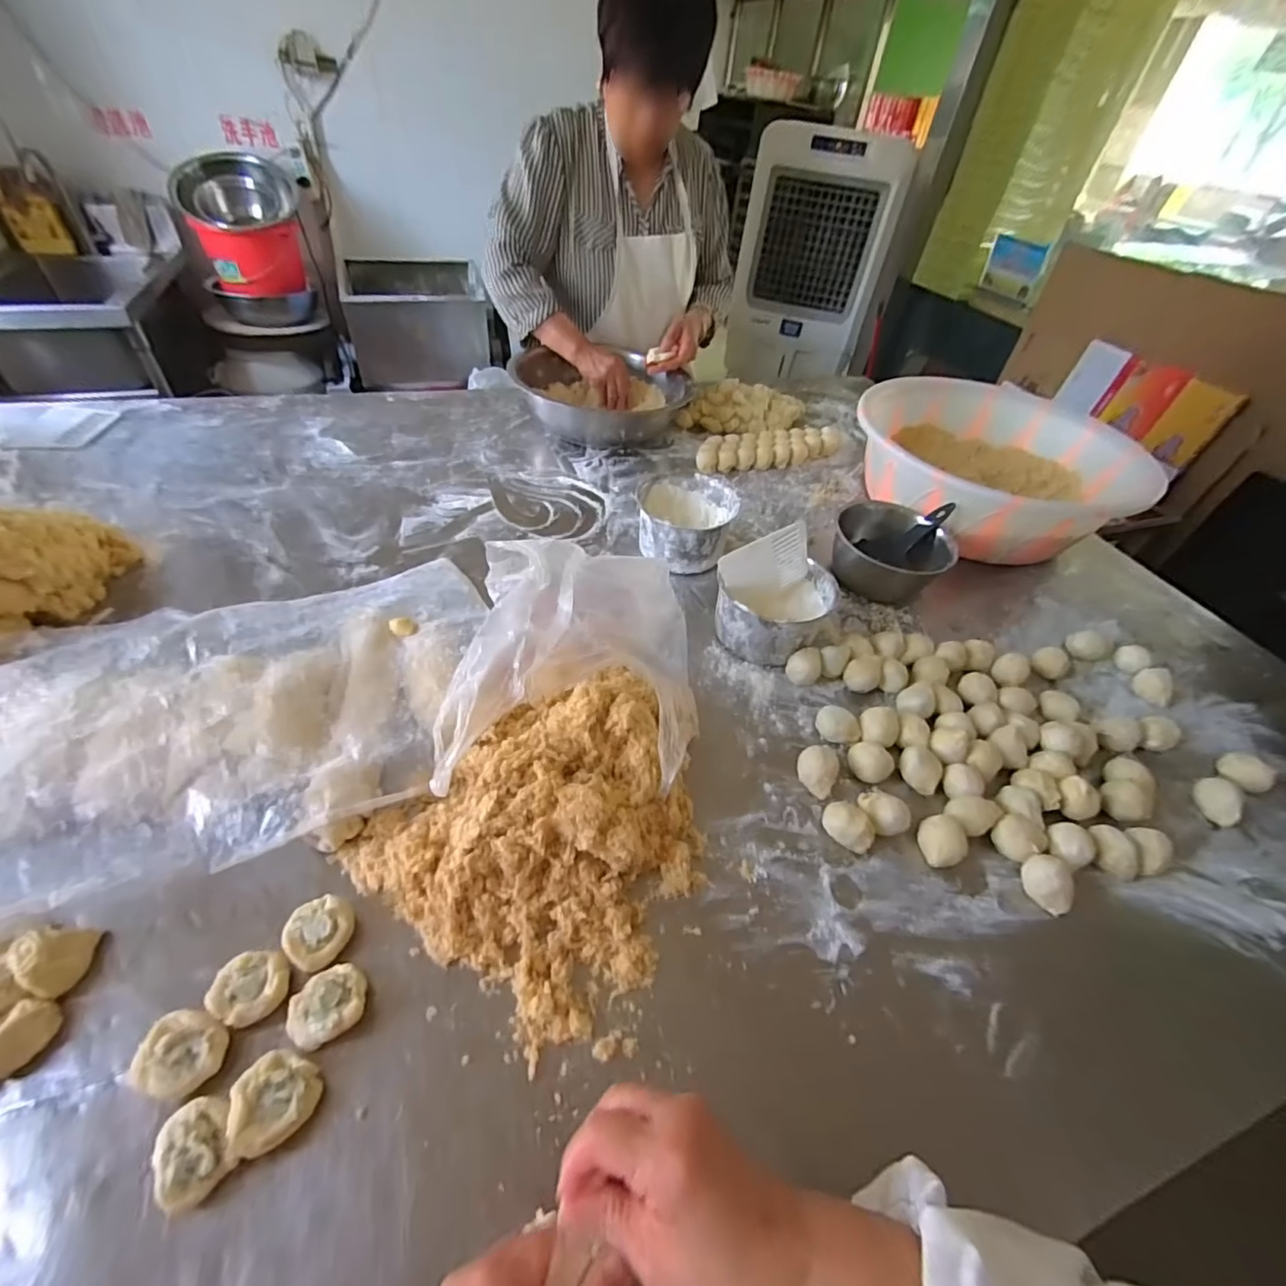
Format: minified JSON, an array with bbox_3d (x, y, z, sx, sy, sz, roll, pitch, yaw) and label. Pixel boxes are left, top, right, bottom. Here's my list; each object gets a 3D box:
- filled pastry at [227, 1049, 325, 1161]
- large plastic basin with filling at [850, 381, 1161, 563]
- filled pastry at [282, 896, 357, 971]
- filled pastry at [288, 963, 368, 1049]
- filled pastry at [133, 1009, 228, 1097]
[{"bbox_3d":[-0.253,0.315,0.380,0.050,0.027,0.053,4,43,-4],"label":"filled pastry"},{"bbox_3d":[0.609,-0.307,0.990,0.446,0.159,0.423,31,48,23],"label":"large plastic basin with filling"},{"bbox_3d":[-0.264,0.234,0.452,0.048,0.025,0.049,4,43,-4],"label":"filled pastry"},{"bbox_3d":[-0.237,0.275,0.421,0.053,0.022,0.045,-20,50,-27],"label":"filled pastry"},{"bbox_3d":[-0.323,0.290,0.393,0.052,0.028,0.047,19,44,12],"label":"filled pastry"}]

